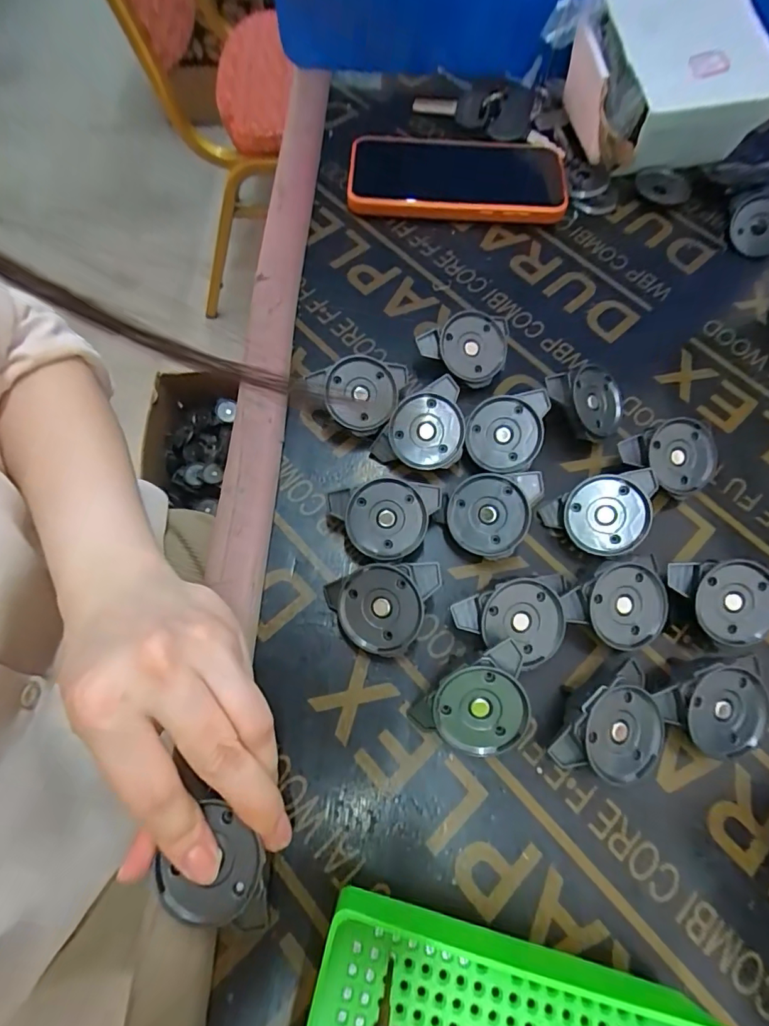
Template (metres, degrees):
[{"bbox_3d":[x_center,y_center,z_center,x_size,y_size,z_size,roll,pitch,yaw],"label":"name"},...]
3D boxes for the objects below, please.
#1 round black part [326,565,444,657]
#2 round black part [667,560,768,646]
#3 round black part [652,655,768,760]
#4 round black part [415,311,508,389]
[{"bbox_3d":[-0.002,0.047,0.234,0.058,0.012,0.043,-2,88,14],"label":"round black part"},{"bbox_3d":[0.174,0.045,0.243,0.052,0.012,0.041,2,95,12],"label":"round black part"},{"bbox_3d":[0.156,0.093,0.224,0.049,0.013,0.041,-20,91,-4],"label":"round black part"},{"bbox_3d":[0.052,-0.100,0.294,0.052,0.014,0.044,-24,93,7],"label":"round black part"}]

